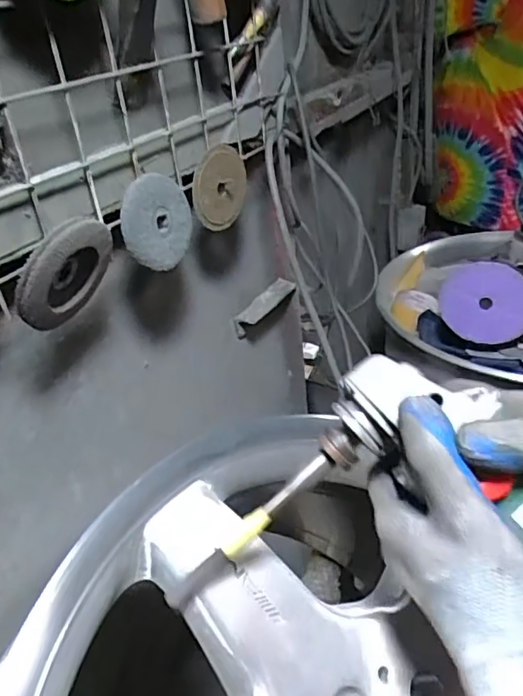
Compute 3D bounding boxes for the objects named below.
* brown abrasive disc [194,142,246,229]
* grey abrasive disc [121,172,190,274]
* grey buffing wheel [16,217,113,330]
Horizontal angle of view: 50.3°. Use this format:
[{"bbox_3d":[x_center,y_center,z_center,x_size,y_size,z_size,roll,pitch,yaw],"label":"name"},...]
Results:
[{"bbox_3d":[-0.042,-0.174,0.604,0.014,0.083,0.084,24,39,33],"label":"brown abrasive disc"},{"bbox_3d":[-0.096,-0.117,0.518,0.011,0.079,0.086,6,60,35],"label":"grey abrasive disc"},{"bbox_3d":[-0.154,-0.059,0.441,0.013,0.093,0.084,31,7,13],"label":"grey buffing wheel"}]

